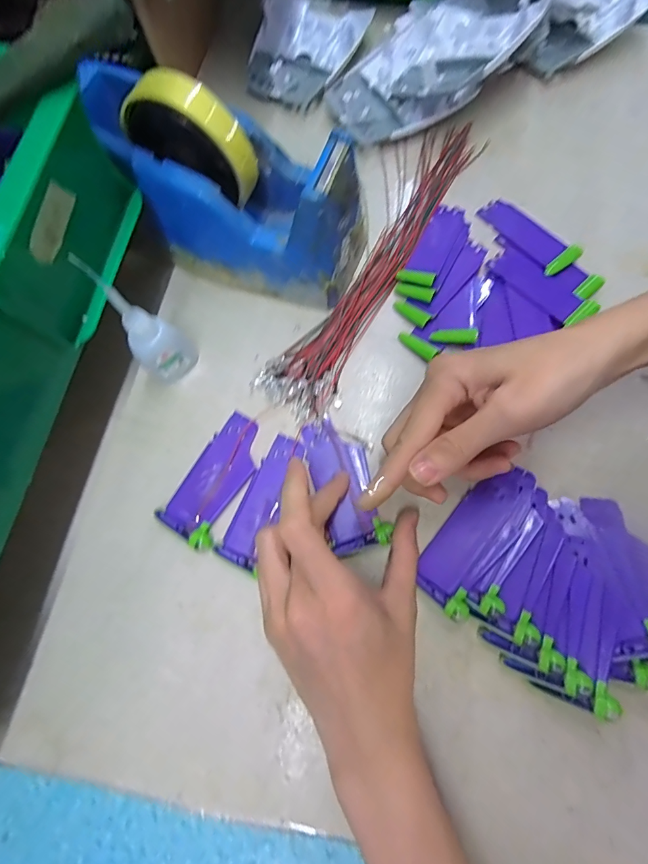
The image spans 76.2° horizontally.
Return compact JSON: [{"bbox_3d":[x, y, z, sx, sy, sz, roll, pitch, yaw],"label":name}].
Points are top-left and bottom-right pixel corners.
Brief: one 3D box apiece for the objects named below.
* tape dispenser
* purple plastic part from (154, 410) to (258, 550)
[{"bbox_3d":[-0.054,-0.160,0.274,0.158,0.103,0.077,18,76,6],"label":"tape dispenser"},{"bbox_3d":[-0.071,0.029,0.278,0.039,0.010,0.087,31,78,9],"label":"purple plastic part"}]

